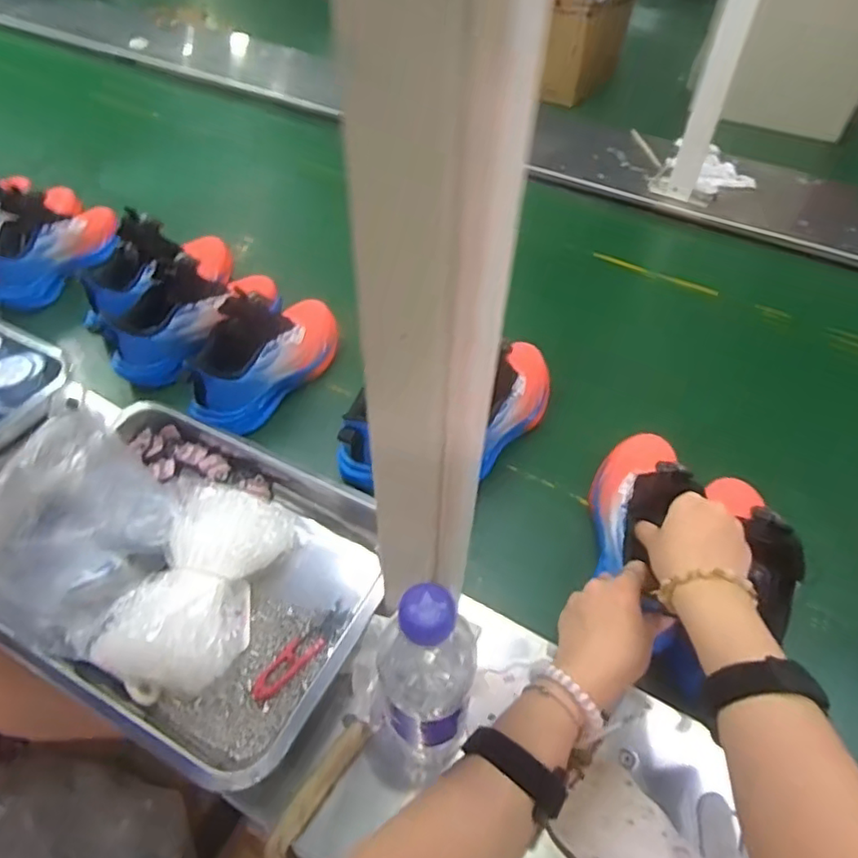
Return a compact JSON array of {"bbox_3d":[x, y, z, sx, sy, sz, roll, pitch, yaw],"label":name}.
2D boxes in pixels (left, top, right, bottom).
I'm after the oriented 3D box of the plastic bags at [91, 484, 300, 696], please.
[{"bbox_3d":[-0.197,0.128,0.520,0.098,0.055,0.179,12,51,8],"label":"plastic bags"}]

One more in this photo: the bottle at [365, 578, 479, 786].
[{"bbox_3d":[-0.013,0.171,0.398,0.063,0.227,0.061,2,50,0],"label":"bottle"}]

